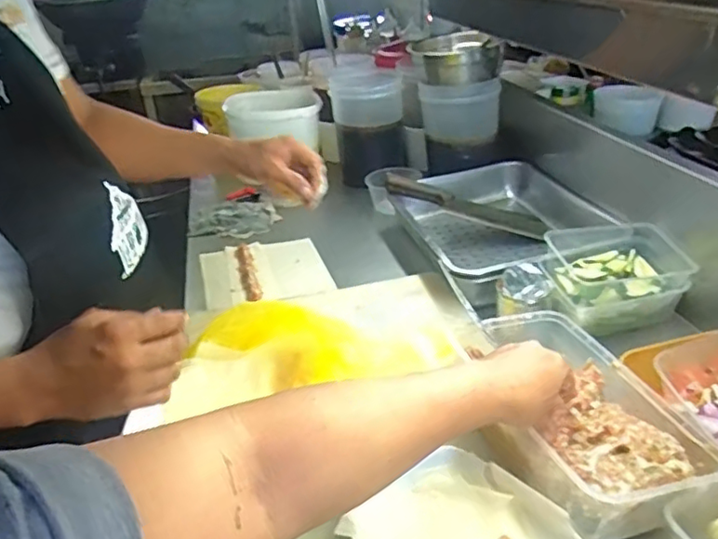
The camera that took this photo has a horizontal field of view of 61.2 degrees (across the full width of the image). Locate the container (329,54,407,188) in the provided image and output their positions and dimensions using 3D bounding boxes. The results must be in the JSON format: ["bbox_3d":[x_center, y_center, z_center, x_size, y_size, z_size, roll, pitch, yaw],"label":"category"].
[{"bbox_3d":[0.022,-0.423,1.448,0.160,0.126,0.236,-1,29,4],"label":"container"}]

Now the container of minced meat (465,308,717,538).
[{"bbox_3d":[0.216,0.149,0.618,0.171,0.075,0.263,-10,30,-11],"label":"container of minced meat"}]

